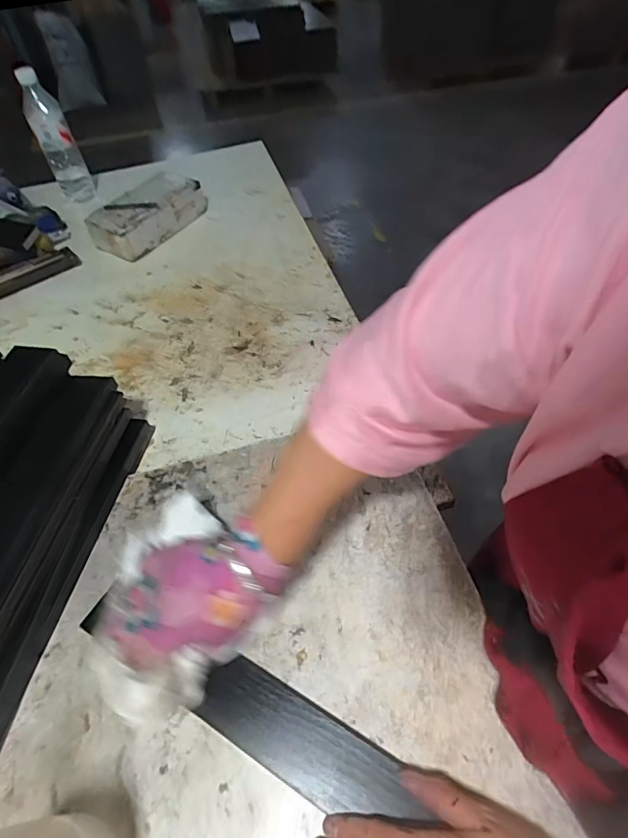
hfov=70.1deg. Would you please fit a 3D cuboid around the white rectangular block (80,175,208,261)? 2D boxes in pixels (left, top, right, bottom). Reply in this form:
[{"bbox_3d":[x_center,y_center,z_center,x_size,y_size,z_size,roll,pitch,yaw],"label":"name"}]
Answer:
[{"bbox_3d":[-0.309,-0.392,0.850,0.104,0.073,0.226,25,57,24],"label":"white rectangular block"}]

